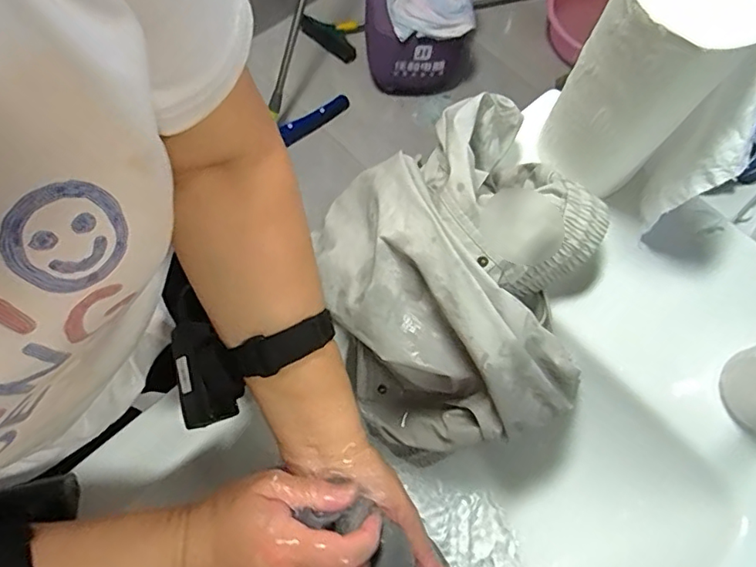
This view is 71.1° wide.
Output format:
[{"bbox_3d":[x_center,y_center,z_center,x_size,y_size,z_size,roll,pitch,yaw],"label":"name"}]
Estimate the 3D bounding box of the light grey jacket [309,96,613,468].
[{"bbox_3d":[0.071,-0.013,0.453,0.229,0.158,0.278,-8,68,-4],"label":"light grey jacket"}]

